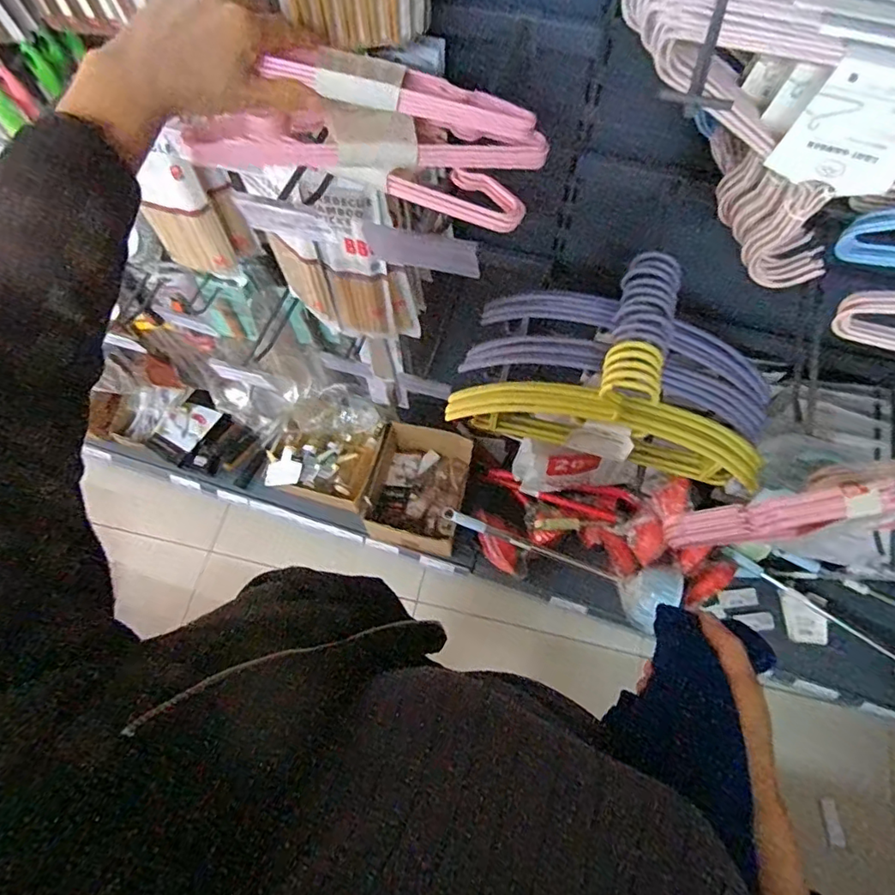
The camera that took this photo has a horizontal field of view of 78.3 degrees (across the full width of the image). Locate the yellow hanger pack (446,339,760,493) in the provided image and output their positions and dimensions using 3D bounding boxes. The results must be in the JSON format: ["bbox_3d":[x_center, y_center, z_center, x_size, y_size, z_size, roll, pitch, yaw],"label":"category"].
[{"bbox_3d":[0.197,-0.039,0.679,0.394,0.210,0.064,13,68,8],"label":"yellow hanger pack"}]

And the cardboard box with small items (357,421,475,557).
[{"bbox_3d":[-0.073,0.083,1.366,0.237,0.118,0.304,12,67,7],"label":"cardboard box with small items"}]

